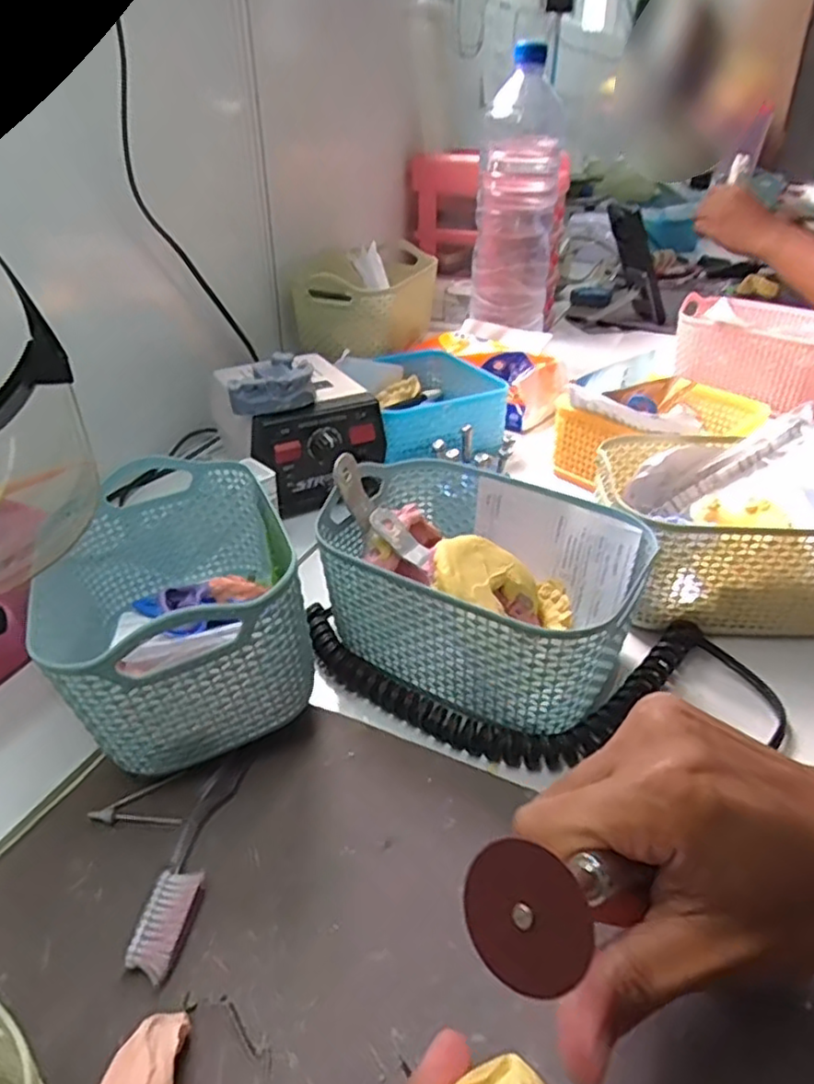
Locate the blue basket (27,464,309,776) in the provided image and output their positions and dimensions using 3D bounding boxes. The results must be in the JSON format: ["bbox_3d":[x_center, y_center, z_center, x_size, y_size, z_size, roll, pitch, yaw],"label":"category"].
[{"bbox_3d":[-0.125,0.029,0.357,0.114,0.093,0.169,-13,35,-20],"label":"blue basket"}]

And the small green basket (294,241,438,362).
[{"bbox_3d":[-0.034,-0.263,0.725,0.100,0.081,0.178,15,36,20],"label":"small green basket"}]

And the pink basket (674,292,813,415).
[{"bbox_3d":[0.371,-0.197,0.712,0.163,0.085,0.108,26,41,33],"label":"pink basket"}]

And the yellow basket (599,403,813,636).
[{"bbox_3d":[0.203,-0.004,0.429,0.149,0.085,0.121,0,33,-1],"label":"yellow basket"}]

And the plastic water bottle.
[{"bbox_3d":[0.117,-0.355,0.712,0.084,0.241,0.075,7,34,9],"label":"plastic water bottle"}]

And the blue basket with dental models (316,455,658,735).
[{"bbox_3d":[0.037,0.025,0.379,0.162,0.082,0.116,20,38,27],"label":"blue basket with dental models"}]

